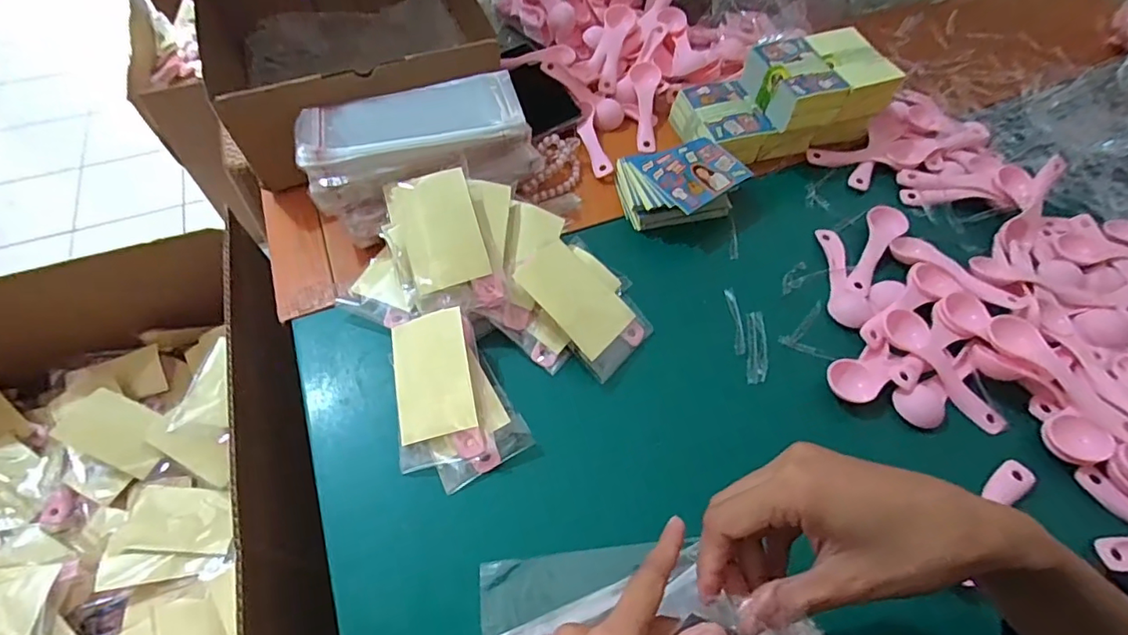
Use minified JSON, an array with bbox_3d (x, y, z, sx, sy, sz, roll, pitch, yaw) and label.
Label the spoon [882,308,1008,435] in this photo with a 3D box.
[{"bbox_3d":[0.295,0.042,0.415,0.031,0.011,0.111,-27,72,-14],"label":"spoon"}]

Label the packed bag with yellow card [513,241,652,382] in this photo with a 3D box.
[{"bbox_3d":[0.019,-0.012,0.436,0.072,0.010,0.111,-39,88,-32],"label":"packed bag with yellow card"}]

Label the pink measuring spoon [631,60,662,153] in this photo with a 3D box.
[{"bbox_3d":[0.091,-0.237,0.588,0.031,0.013,0.117,0,79,6],"label":"pink measuring spoon"}]

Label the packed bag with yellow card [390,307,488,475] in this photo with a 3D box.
[{"bbox_3d":[-0.095,0.052,0.397,0.063,0.014,0.110,-14,74,9],"label":"packed bag with yellow card"}]

